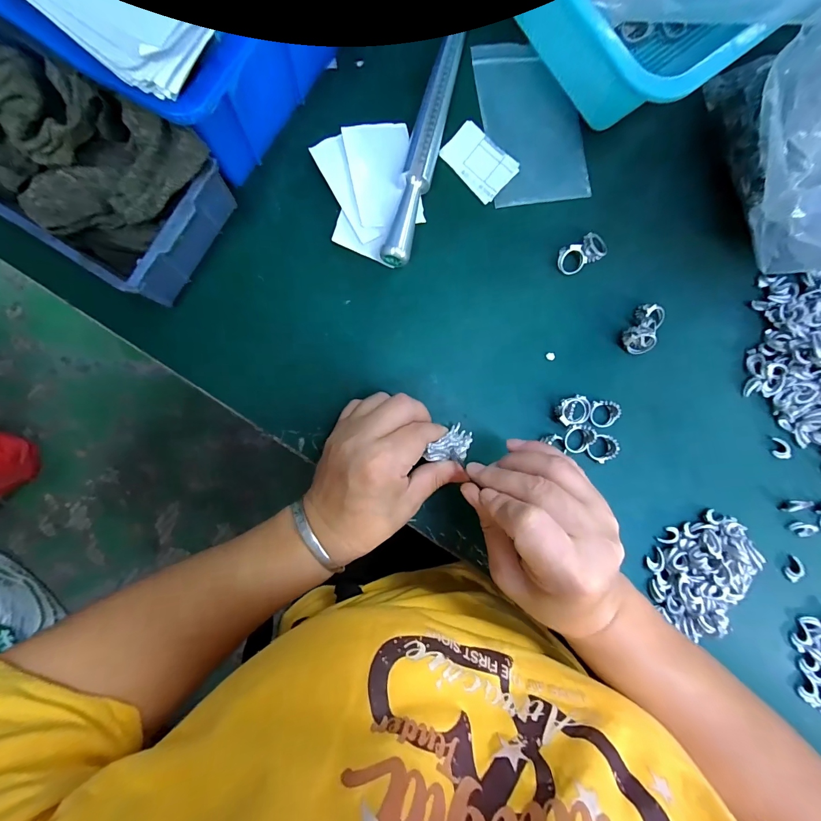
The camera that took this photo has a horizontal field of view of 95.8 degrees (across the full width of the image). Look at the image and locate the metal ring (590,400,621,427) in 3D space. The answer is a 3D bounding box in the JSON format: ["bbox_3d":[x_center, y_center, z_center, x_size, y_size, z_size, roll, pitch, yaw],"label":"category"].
[{"bbox_3d":[0.154,0.003,0.295,0.021,0.011,0.021,0,91,-5],"label":"metal ring"}]

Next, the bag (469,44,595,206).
[{"bbox_3d":[0.096,-0.225,0.288,0.078,0.004,0.124,-9,92,-4],"label":"bag"}]

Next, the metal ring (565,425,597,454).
[{"bbox_3d":[0.132,0.023,0.290,0.023,0.009,0.021,0,91,-5],"label":"metal ring"}]

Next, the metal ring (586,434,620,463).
[{"bbox_3d":[0.152,0.031,0.292,0.022,0.010,0.021,0,91,-5],"label":"metal ring"}]

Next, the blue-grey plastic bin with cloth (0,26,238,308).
[{"bbox_3d":[-0.197,-0.142,0.229,0.144,0.073,0.093,32,88,-4],"label":"blue-grey plastic bin with cloth"}]

